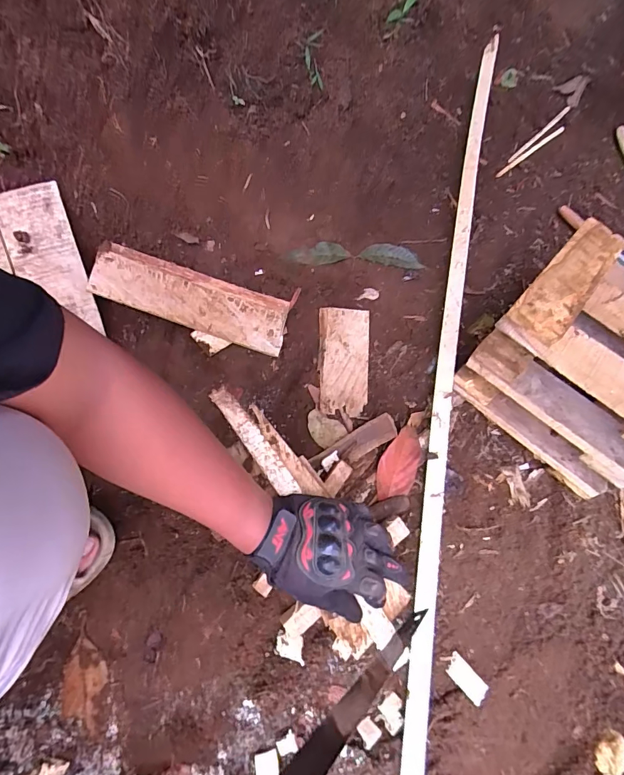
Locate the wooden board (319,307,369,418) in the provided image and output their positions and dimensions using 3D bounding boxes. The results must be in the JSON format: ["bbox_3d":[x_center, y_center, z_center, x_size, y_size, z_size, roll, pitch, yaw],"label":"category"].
[{"bbox_3d":[0.049,-0.044,0.648,0.074,0.012,0.170,0,66,2],"label":"wooden board"}]

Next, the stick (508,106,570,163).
[{"bbox_3d":[0.443,-0.492,0.836,0.010,0.007,0.207,41,73,18],"label":"stick"}]

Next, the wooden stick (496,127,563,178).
[{"bbox_3d":[0.416,-0.450,0.822,0.199,0.007,0.010,-38,70,-14],"label":"wooden stick"}]

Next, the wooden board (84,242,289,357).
[{"bbox_3d":[-0.176,-0.130,0.632,0.280,0.015,0.083,17,85,-6],"label":"wooden board"}]

